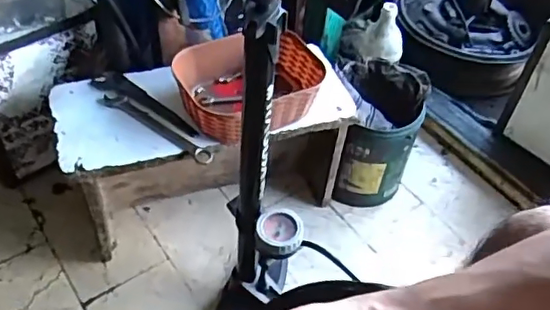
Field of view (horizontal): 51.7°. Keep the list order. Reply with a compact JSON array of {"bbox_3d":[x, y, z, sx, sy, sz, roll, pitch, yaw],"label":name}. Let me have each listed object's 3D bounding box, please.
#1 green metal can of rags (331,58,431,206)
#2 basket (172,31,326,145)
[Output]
[{"bbox_3d":[0.183,-0.034,1.052,0.147,0.228,0.163,1,47,-5],"label":"green metal can of rags"},{"bbox_3d":[-0.039,-0.106,0.868,0.212,0.079,0.158,-21,52,-22],"label":"basket"}]

